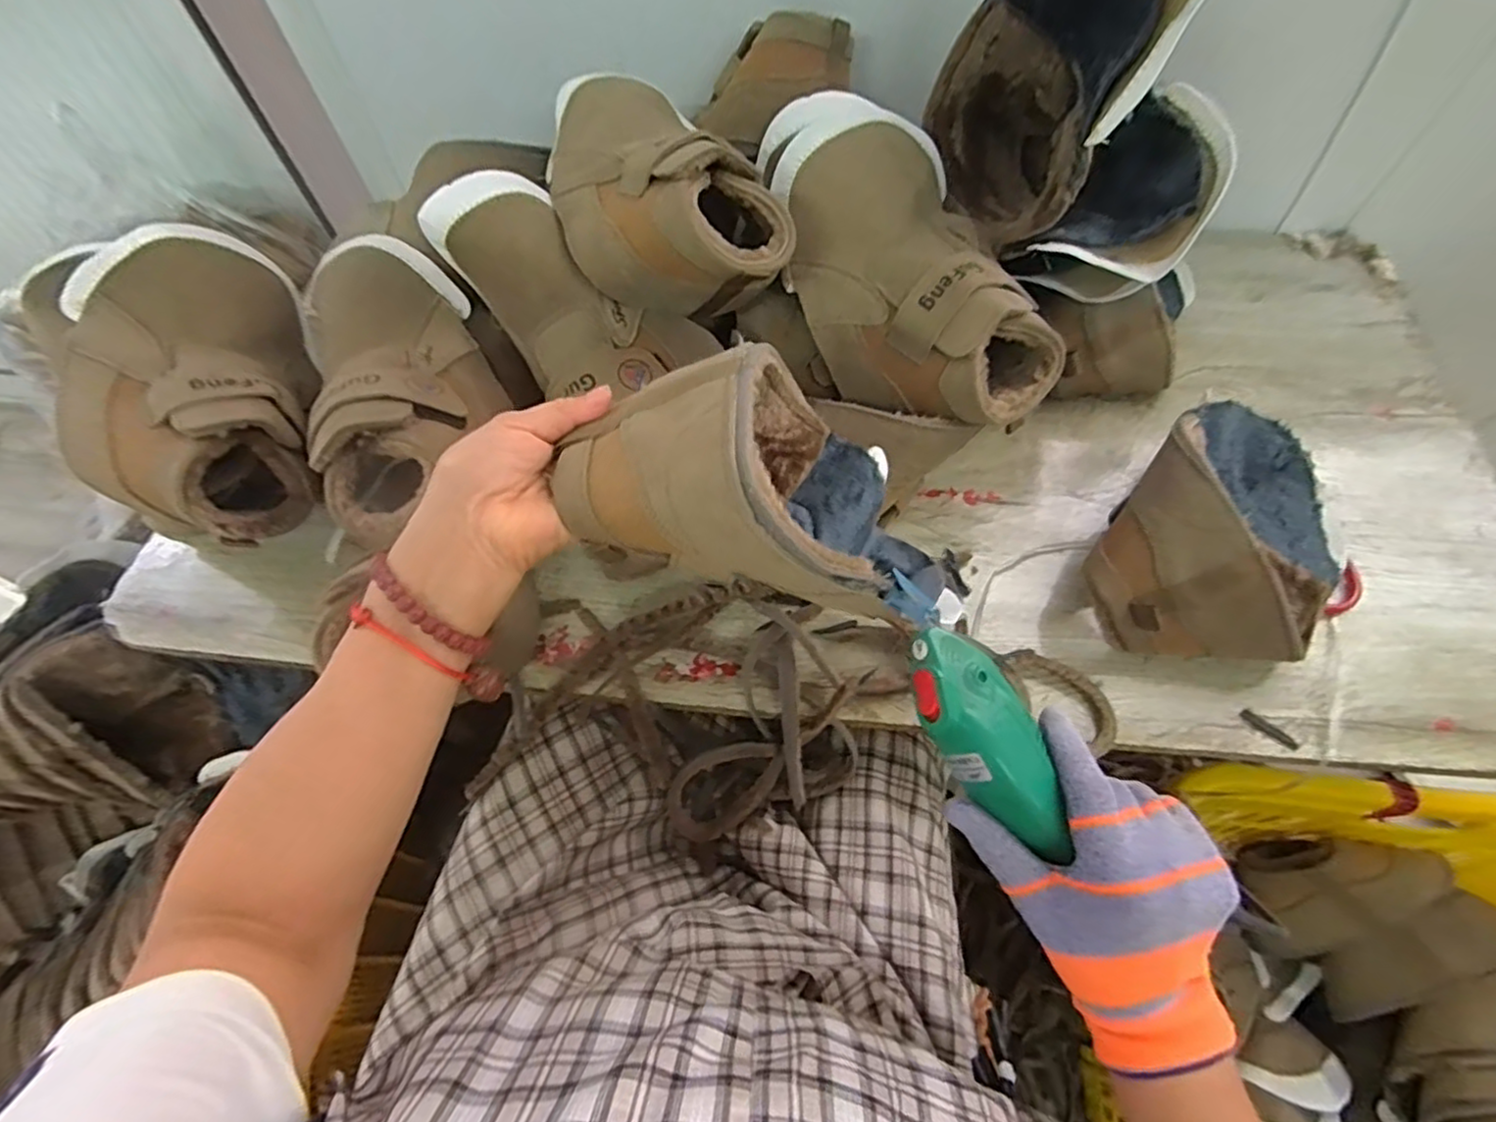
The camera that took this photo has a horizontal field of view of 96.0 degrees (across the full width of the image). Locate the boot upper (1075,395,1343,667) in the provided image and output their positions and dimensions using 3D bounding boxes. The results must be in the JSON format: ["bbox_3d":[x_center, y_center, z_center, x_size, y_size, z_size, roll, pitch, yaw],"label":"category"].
[{"bbox_3d":[0.378,-0.024,0.519,0.159,0.119,0.252,36,69,16],"label":"boot upper"}]

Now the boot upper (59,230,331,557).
[{"bbox_3d":[-0.423,-0.131,0.520,0.145,0.091,0.280,-24,66,-12],"label":"boot upper"}]

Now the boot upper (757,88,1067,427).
[{"bbox_3d":[0.115,-0.238,0.527,0.153,0.097,0.292,-19,65,-10],"label":"boot upper"}]

